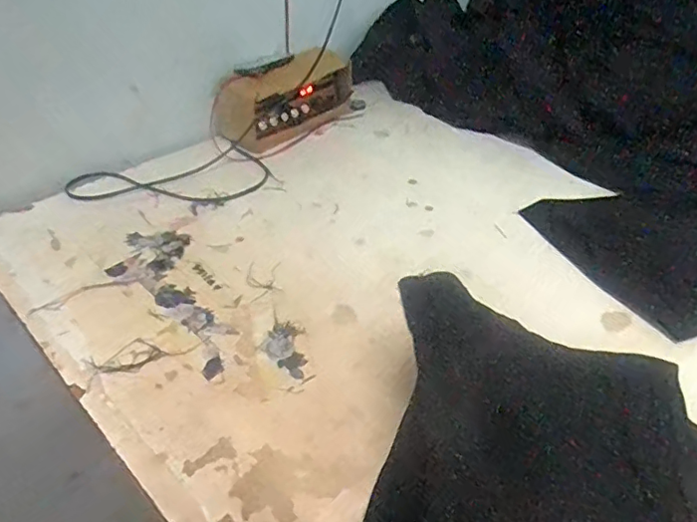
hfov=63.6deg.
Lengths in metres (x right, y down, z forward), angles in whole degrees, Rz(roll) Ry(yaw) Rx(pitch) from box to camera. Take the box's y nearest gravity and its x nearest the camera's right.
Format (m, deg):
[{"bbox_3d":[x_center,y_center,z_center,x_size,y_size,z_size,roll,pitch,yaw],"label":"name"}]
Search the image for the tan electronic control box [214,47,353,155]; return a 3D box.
[{"bbox_3d":[-0.079,-0.223,0.763,0.070,0.092,0.216,30,48,32],"label":"tan electronic control box"}]

